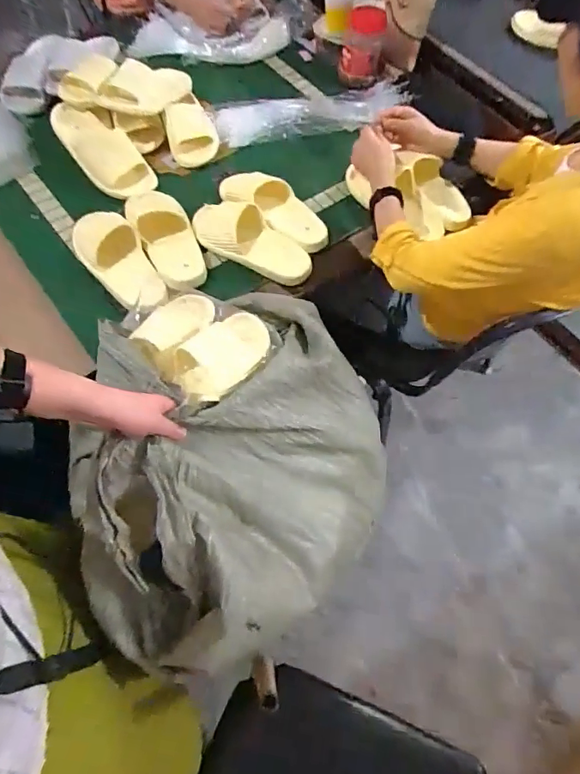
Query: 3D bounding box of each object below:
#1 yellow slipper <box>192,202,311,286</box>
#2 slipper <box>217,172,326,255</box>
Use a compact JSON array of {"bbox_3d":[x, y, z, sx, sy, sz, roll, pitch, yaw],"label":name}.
[{"bbox_3d":[-0.078,-0.269,0.918,0.250,0.066,0.095,32,67,14],"label":"yellow slipper"},{"bbox_3d":[-0.033,-0.349,0.948,0.245,0.064,0.101,40,70,17],"label":"slipper"}]

